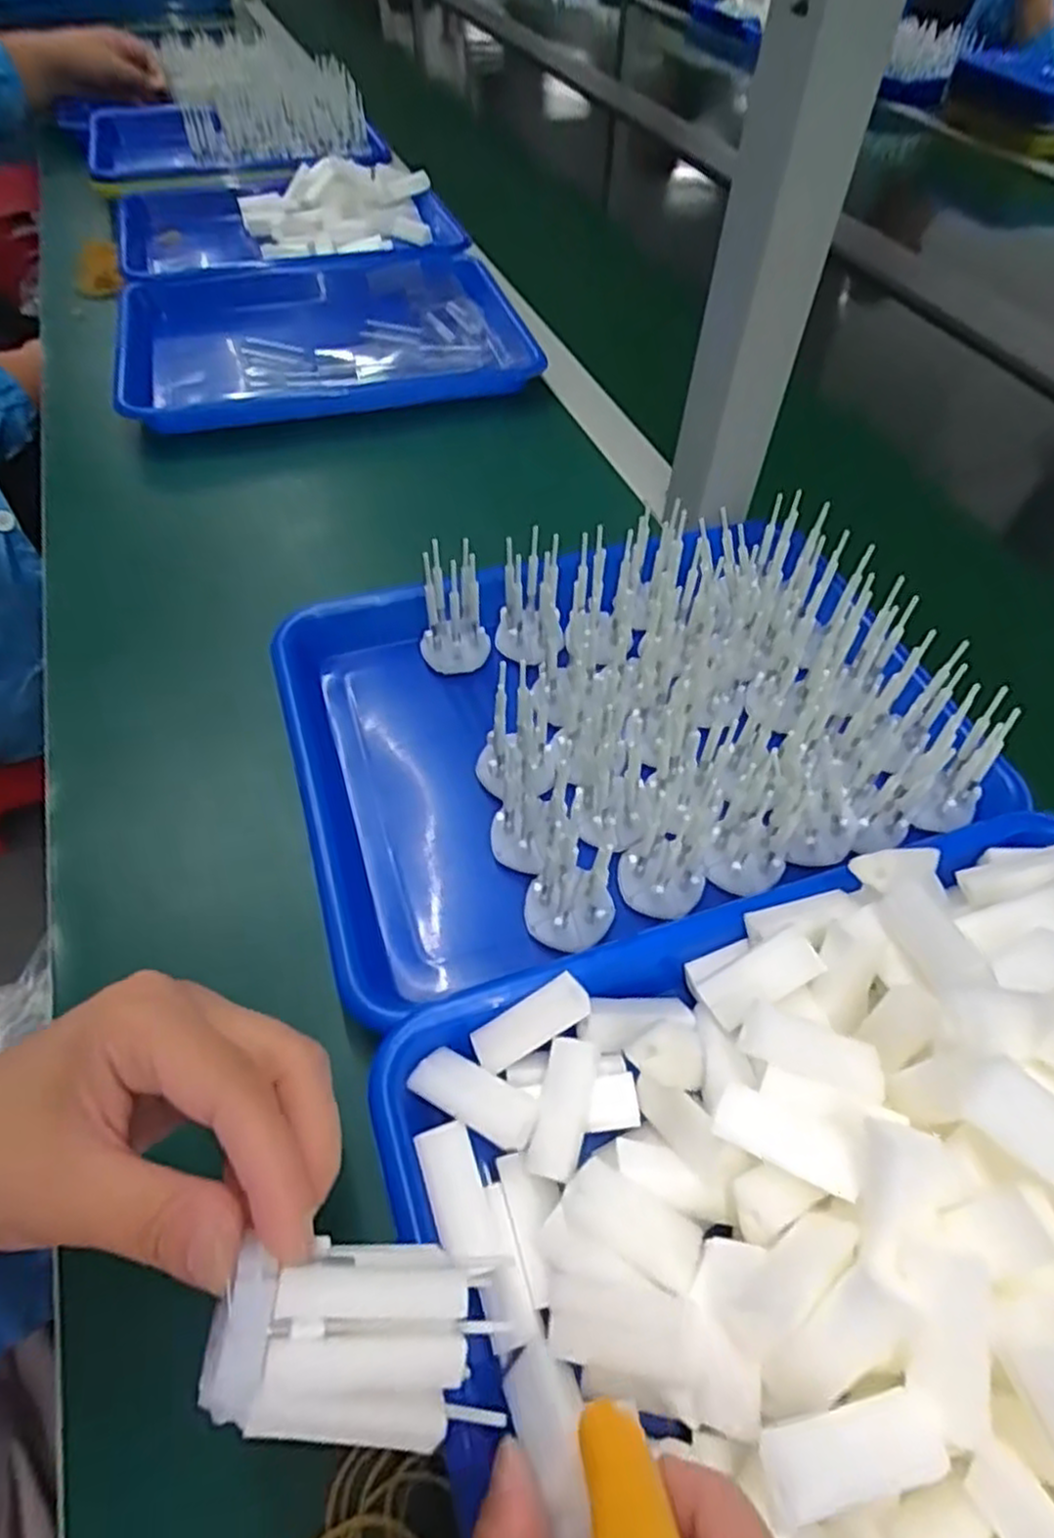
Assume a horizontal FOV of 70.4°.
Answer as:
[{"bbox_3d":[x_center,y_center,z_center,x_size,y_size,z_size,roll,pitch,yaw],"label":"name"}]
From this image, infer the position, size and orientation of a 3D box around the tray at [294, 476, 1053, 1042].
[{"bbox_3d":[0.051,-0.029,0.383,0.331,0.071,0.234,-12,55,-12],"label":"tray"}]

